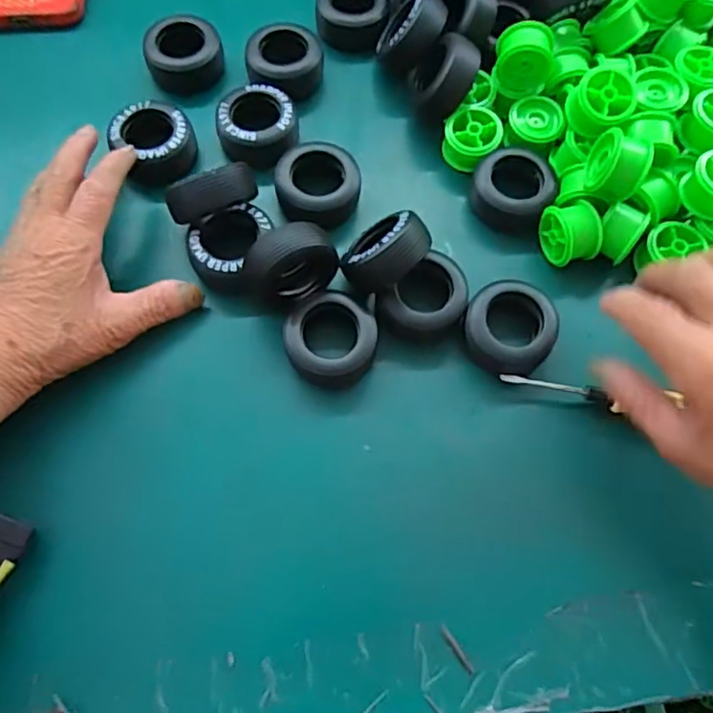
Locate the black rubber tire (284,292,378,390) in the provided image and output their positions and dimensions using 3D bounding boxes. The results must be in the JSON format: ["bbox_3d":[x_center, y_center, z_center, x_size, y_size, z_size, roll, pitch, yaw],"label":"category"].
[{"bbox_3d":[-0.015,-0.007,0.320,0.051,0.028,0.047,1,68,-2],"label":"black rubber tire"}]

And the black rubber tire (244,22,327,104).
[{"bbox_3d":[-0.047,-0.188,0.389,0.044,0.029,0.046,1,68,-2],"label":"black rubber tire"}]

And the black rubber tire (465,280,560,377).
[{"bbox_3d":[0.082,-0.015,0.325,0.047,0.023,0.049,1,68,-2],"label":"black rubber tire"}]

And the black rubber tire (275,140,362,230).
[{"bbox_3d":[-0.022,-0.100,0.356,0.049,0.030,0.045,1,68,-2],"label":"black rubber tire"}]

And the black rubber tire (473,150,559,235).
[{"bbox_3d":[0.093,-0.099,0.360,0.046,0.025,0.043,1,68,-2],"label":"black rubber tire"}]

